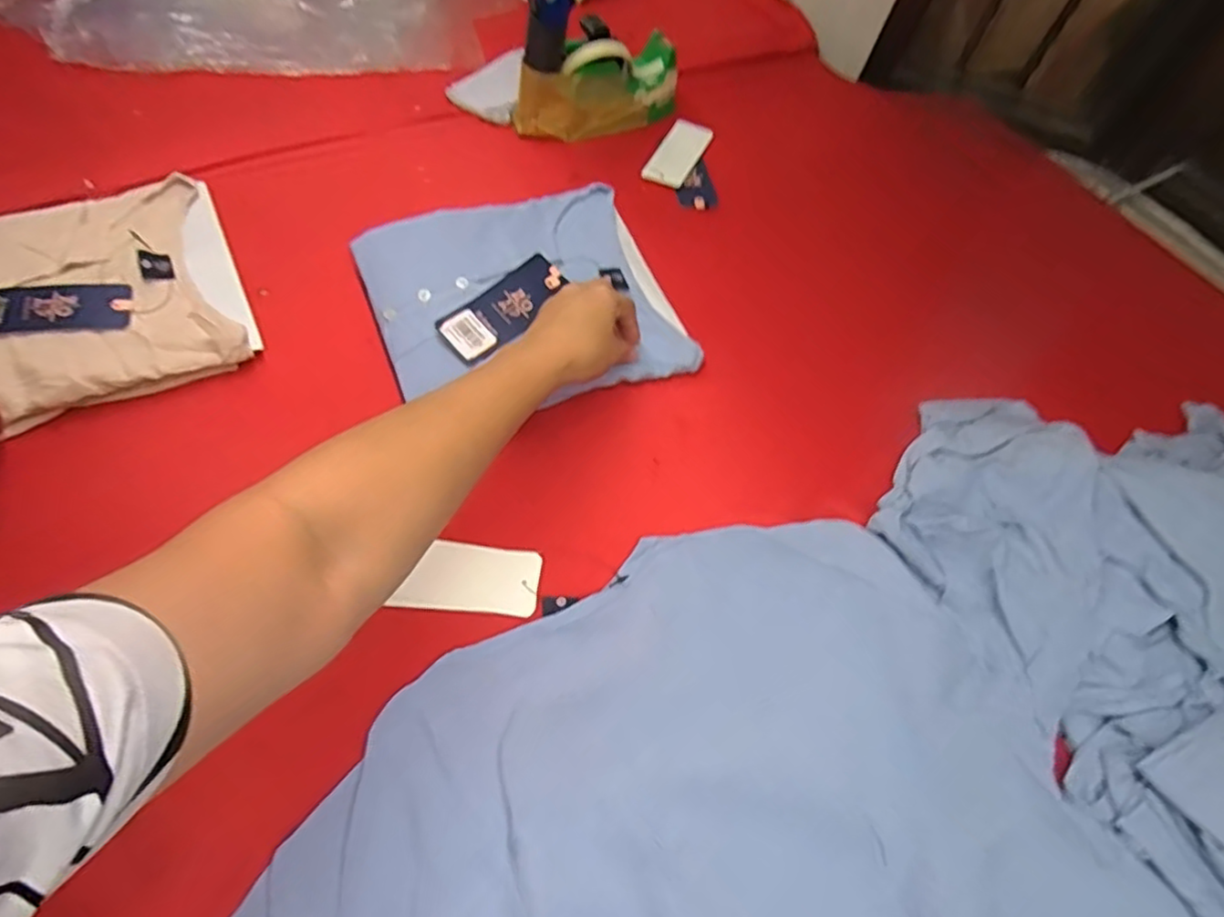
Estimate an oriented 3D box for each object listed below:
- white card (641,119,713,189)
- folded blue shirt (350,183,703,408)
[{"bbox_3d":[0.078,-0.354,0.750,0.051,0.004,0.119,23,58,11],"label":"white card"},{"bbox_3d":[-0.078,-0.142,0.572,0.246,0.060,0.211,-19,60,-15],"label":"folded blue shirt"}]

